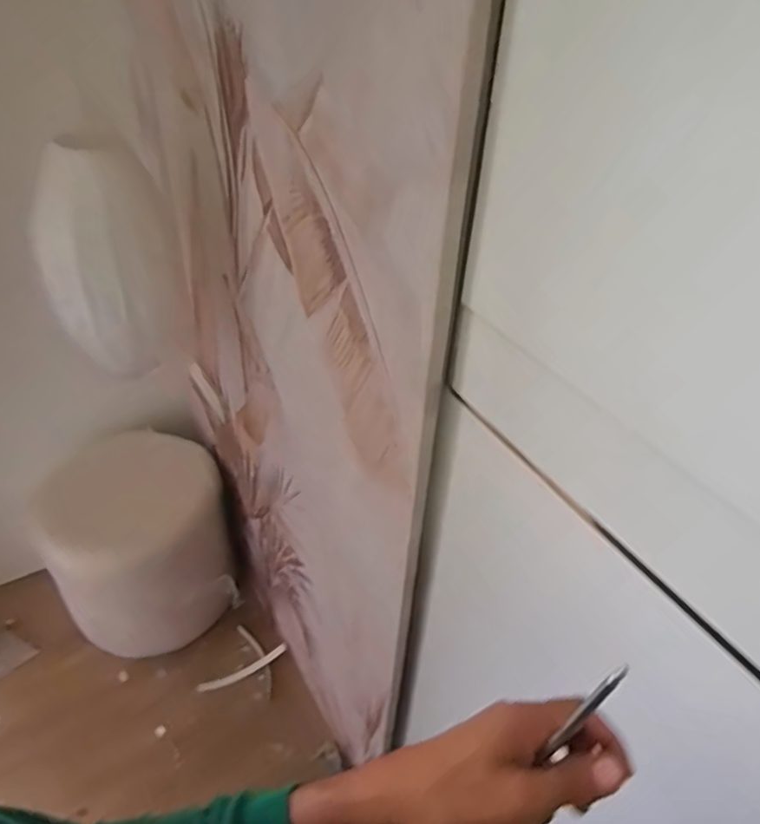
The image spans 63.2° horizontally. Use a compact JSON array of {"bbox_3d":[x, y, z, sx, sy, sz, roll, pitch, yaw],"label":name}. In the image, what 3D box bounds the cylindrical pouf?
[{"bbox_3d":[-0.652,0.356,1.707,0.435,0.448,0.438,2,40,-2],"label":"cylindrical pouf"}]

